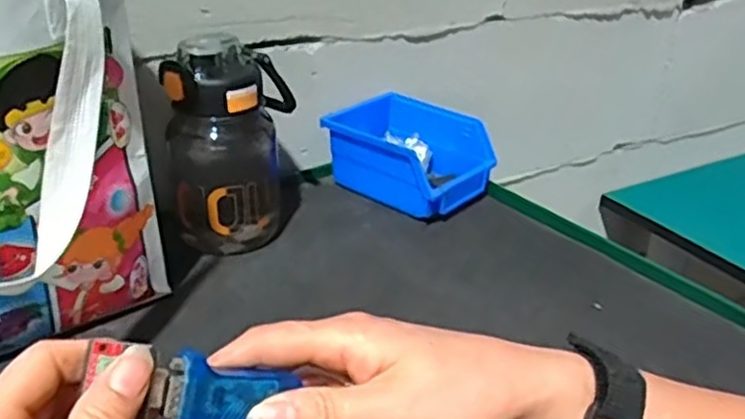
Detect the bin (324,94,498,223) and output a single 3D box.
[{"bbox_3d":[0.035,-0.052,0.676,0.144,0.068,0.104,24,35,37],"label":"bin"}]

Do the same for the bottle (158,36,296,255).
[{"bbox_3d":[-0.118,-0.046,0.580,0.103,0.185,0.081,-5,28,-10],"label":"bottle"}]

